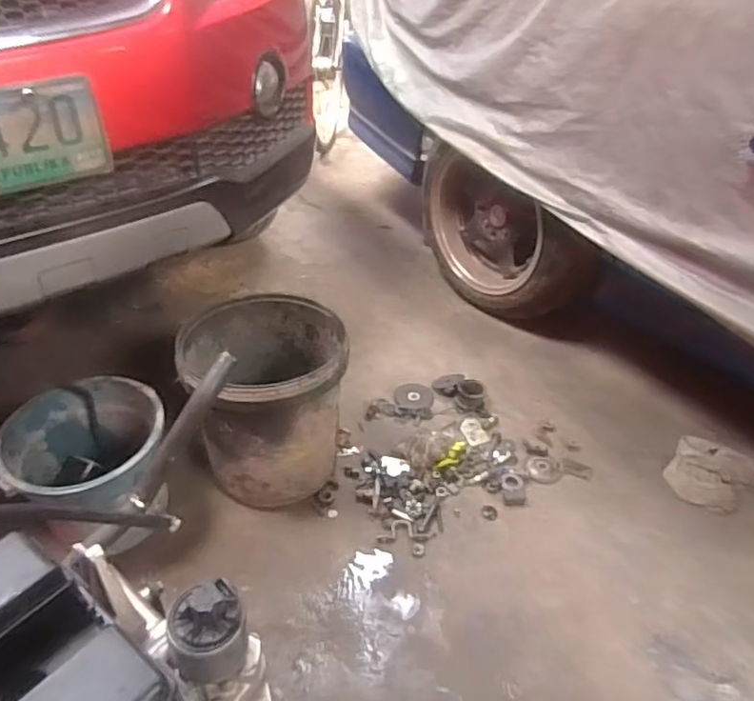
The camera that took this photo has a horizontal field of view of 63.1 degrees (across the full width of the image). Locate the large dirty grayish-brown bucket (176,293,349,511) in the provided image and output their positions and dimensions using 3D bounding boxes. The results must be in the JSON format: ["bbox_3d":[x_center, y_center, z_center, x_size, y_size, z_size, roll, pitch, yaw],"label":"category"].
[{"bbox_3d":[-0.208,0.081,1.194,0.283,0.307,0.304,1,37,-1],"label":"large dirty grayish-brown bucket"}]

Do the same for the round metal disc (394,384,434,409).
[{"bbox_3d":[0.090,0.109,1.487,0.091,0.006,0.086,1,37,-1],"label":"round metal disc"}]

